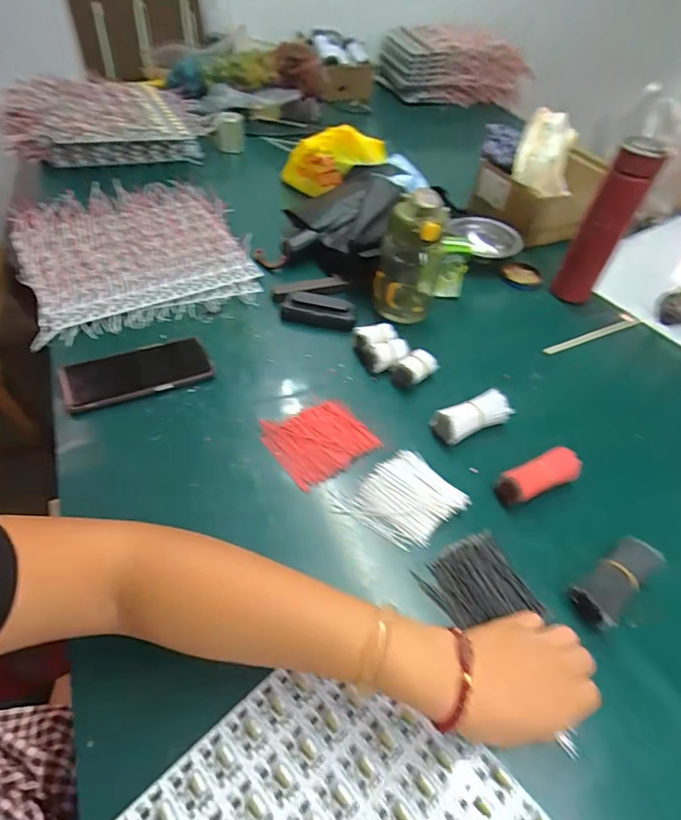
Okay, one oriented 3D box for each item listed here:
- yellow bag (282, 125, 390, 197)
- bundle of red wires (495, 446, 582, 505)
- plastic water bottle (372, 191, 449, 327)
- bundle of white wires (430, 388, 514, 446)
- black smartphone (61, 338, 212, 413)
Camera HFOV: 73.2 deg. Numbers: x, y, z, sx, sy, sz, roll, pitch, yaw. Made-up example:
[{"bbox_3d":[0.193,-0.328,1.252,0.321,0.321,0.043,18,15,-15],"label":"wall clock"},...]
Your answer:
[{"bbox_3d":[-0.025,-0.472,0.868,0.212,0.095,0.069,-7,44,24],"label":"yellow bag"},{"bbox_3d":[0.211,0.072,0.494,0.095,0.034,0.040,-16,53,-19],"label":"bundle of red wires"},{"bbox_3d":[0.092,-0.212,0.620,0.080,0.149,0.071,12,49,4],"label":"plastic water bottle"},{"bbox_3d":[0.154,0.007,0.534,0.087,0.031,0.036,-15,52,-18],"label":"bundle of white wires"},{"bbox_3d":[-0.242,-0.047,0.548,0.162,0.011,0.082,-18,54,-21],"label":"black smartphone"}]

